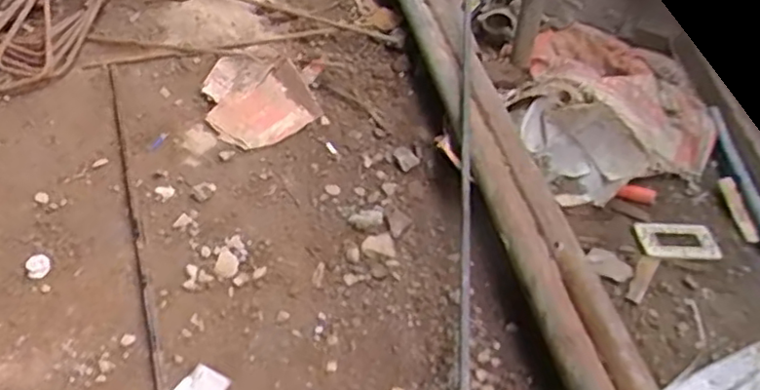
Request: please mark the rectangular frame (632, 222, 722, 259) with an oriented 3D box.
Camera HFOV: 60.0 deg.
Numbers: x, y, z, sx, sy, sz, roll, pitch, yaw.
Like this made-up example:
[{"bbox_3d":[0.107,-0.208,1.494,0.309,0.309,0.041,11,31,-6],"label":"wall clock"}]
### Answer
[{"bbox_3d":[0.447,0.065,0.995,0.114,0.014,0.074,4,44,-2],"label":"rectangular frame"}]

